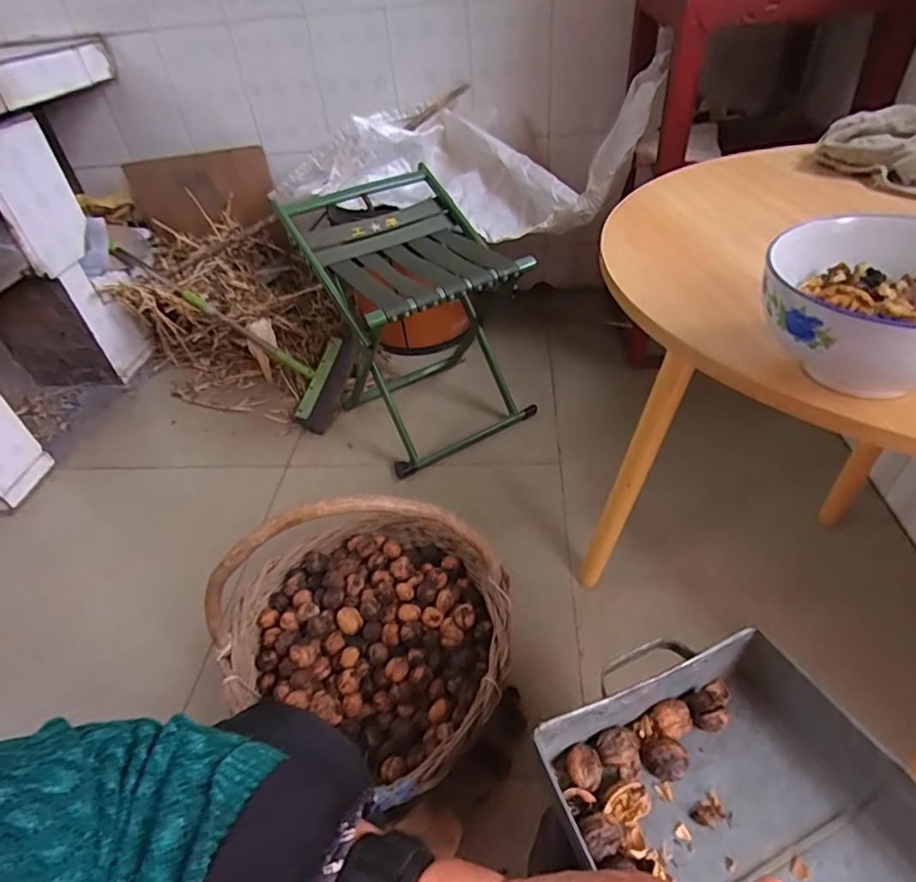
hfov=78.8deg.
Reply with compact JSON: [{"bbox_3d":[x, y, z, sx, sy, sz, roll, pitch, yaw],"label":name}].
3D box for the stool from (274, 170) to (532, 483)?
[{"bbox_3d":[-0.094,-0.270,1.215,0.363,0.446,0.433,-27,45,-21],"label":"stool"}]

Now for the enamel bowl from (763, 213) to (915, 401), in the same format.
[{"bbox_3d":[0.248,-0.073,0.328,0.135,0.073,0.118,10,44,18],"label":"enamel bowl"}]

